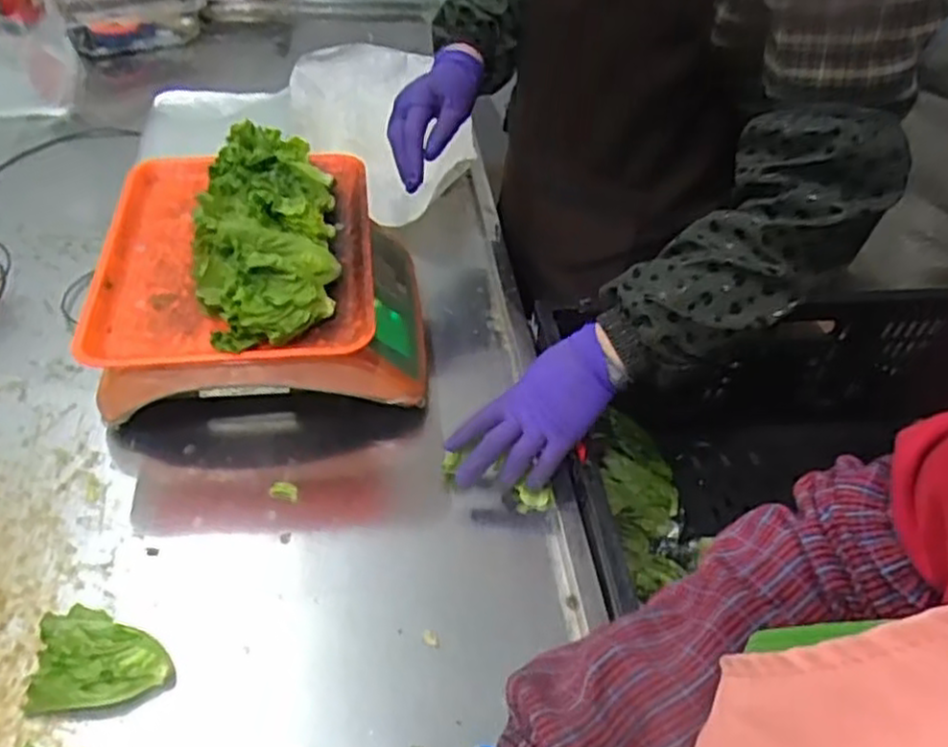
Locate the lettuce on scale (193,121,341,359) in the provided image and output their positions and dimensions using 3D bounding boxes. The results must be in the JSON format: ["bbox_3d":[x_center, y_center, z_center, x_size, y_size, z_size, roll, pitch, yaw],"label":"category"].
[{"bbox_3d":[-0.183,-0.143,0.658,0.121,0.074,0.276,-4,47,-9],"label":"lettuce on scale"}]

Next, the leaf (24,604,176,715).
[{"bbox_3d":[-0.256,0.196,0.523,0.088,0.029,0.067,0,47,-5],"label":"leaf"}]

